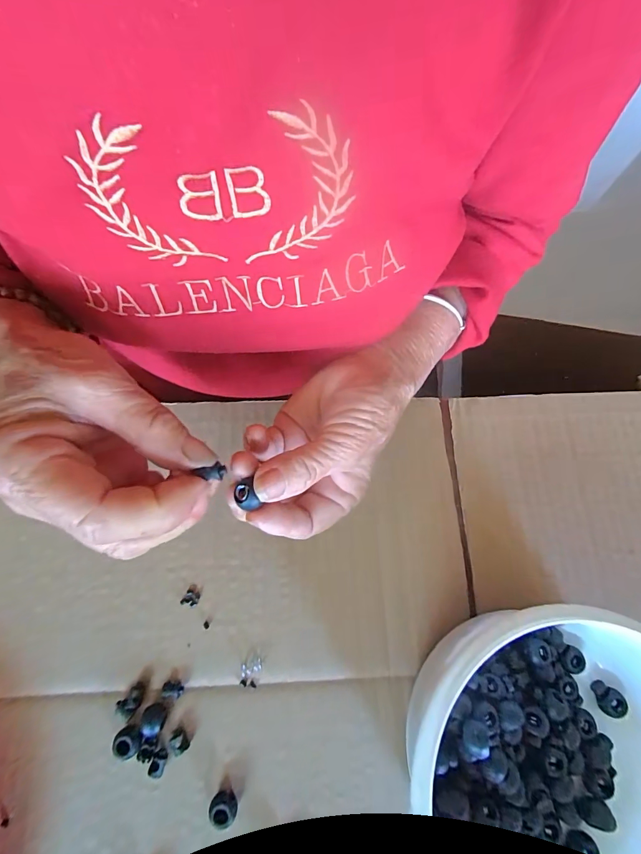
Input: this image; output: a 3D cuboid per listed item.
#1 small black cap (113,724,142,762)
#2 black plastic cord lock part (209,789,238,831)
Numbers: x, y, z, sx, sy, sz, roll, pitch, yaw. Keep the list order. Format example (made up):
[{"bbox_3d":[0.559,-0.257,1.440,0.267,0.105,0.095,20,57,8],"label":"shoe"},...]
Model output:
[{"bbox_3d":[-0.113,0.185,0.227,0.015,0.012,0.014,1,72,-2],"label":"small black cap"},{"bbox_3d":[-0.055,0.217,0.219,0.015,0.018,0.012,10,72,1],"label":"black plastic cord lock part"}]

